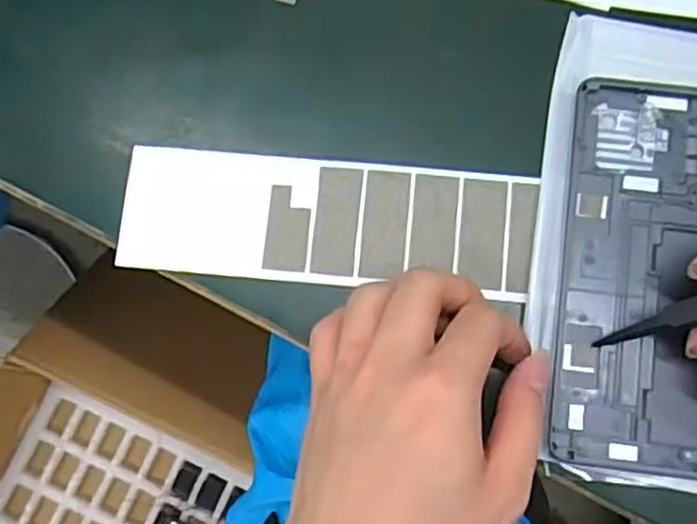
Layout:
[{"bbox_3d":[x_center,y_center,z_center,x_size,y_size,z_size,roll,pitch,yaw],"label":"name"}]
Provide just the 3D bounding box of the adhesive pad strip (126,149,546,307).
[{"bbox_3d":[-0.010,-0.019,0.330,0.184,0.004,0.057,5,79,3],"label":"adhesive pad strip"}]

